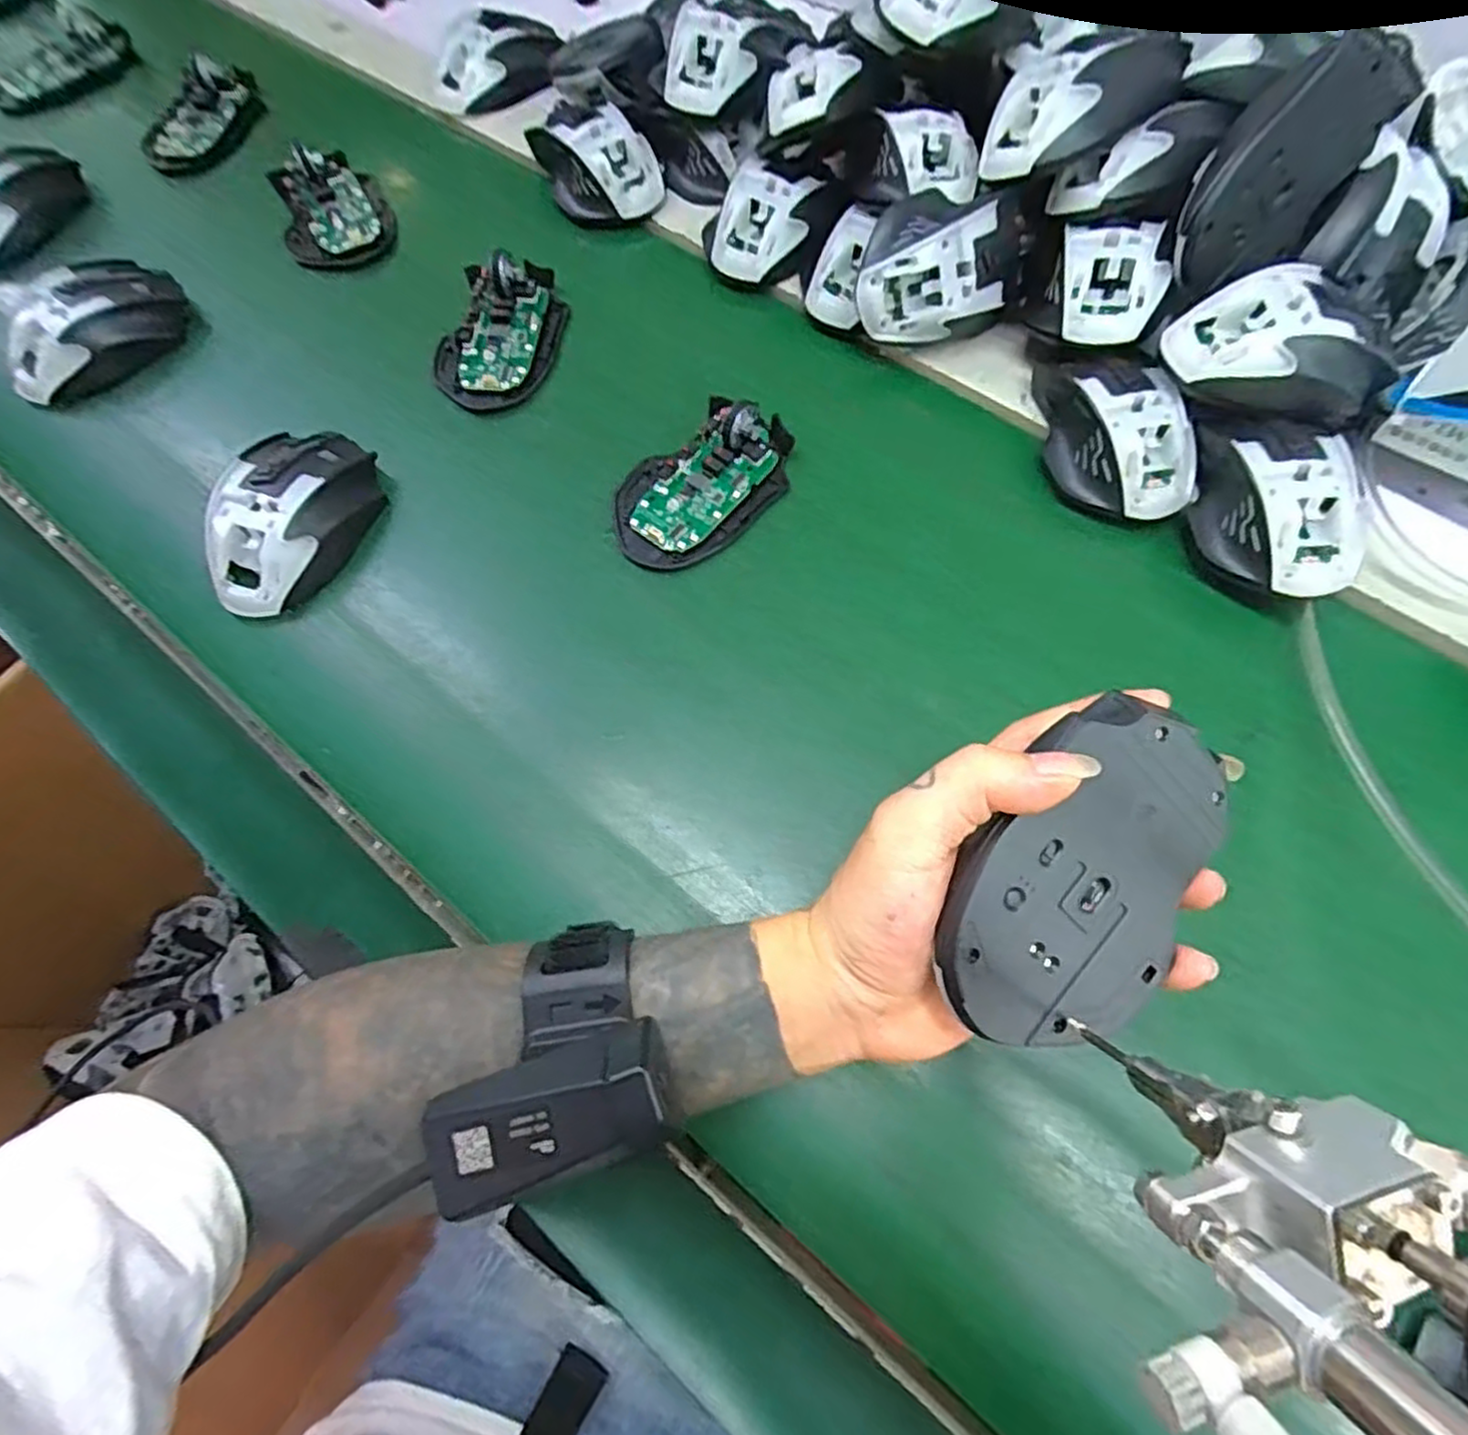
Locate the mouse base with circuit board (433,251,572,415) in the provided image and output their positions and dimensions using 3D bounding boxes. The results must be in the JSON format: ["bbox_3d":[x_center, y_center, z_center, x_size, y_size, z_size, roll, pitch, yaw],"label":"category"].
[{"bbox_3d":[-0.147,-0.246,0.457,0.070,0.027,0.113,12,69,7],"label":"mouse base with circuit board"}]

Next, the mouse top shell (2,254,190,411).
[{"bbox_3d":[-0.406,-0.246,0.469,0.074,0.044,0.114,21,70,11],"label":"mouse top shell"}]

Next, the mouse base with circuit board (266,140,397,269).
[{"bbox_3d":[-0.282,-0.359,0.508,0.074,0.027,0.098,-26,69,-8],"label":"mouse base with circuit board"}]

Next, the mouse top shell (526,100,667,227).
[{"bbox_3d":[-0.095,-0.385,0.504,0.069,0.041,0.103,-30,69,-9],"label":"mouse top shell"}]

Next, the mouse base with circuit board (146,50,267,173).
[{"bbox_3d":[-0.406,-0.465,0.561,0.058,0.023,0.113,19,70,10],"label":"mouse base with circuit board"}]

